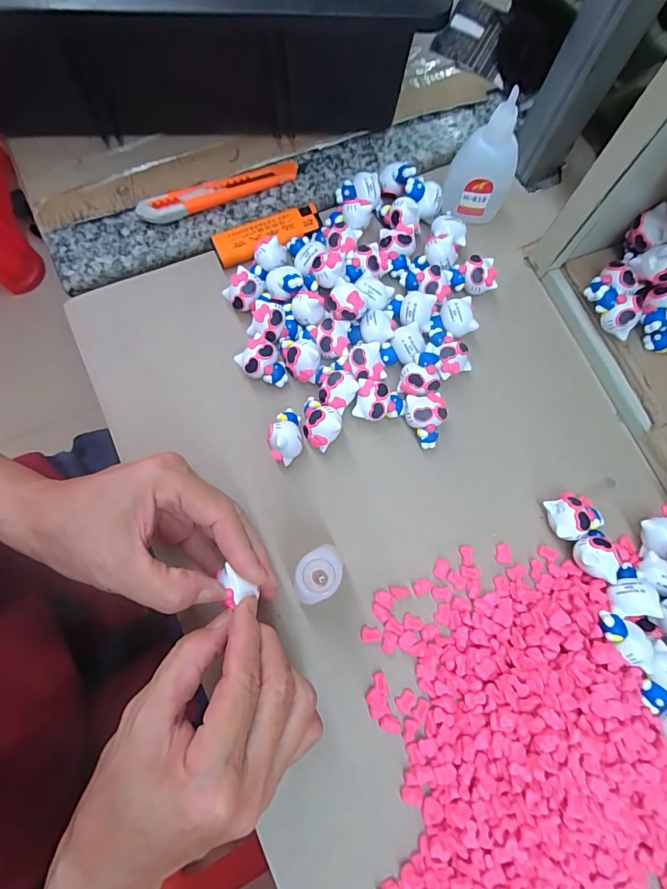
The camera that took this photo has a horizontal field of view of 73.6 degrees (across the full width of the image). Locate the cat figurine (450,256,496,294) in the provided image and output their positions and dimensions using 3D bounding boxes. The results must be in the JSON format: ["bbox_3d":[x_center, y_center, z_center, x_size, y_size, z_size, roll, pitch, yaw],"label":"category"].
[{"bbox_3d":[0.100,-0.121,0.320,0.033,0.020,0.024,-4,77,-2],"label":"cat figurine"}]

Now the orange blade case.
[{"bbox_3d":[-0.047,-0.153,0.324,0.079,0.009,0.025,-27,79,-6],"label":"orange blade case"}]

